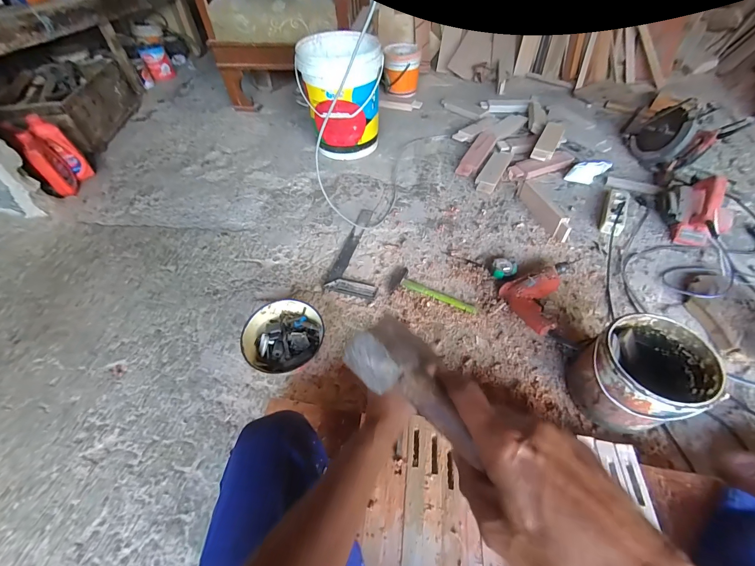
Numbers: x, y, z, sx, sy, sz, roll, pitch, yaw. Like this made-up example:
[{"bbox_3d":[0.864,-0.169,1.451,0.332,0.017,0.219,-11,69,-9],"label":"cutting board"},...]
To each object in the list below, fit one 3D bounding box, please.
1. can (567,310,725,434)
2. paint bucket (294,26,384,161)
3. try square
[{"bbox_3d":[0.511,0.185,0.641,0.183,0.182,0.179,-19,54,-12],"label":"can"},{"bbox_3d":[-0.143,-0.735,1.282,0.294,0.362,0.312,-11,53,-6],"label":"paint bucket"},{"bbox_3d":[-0.043,-0.108,1.001,0.142,0.011,0.360,8,53,9],"label":"try square"}]

